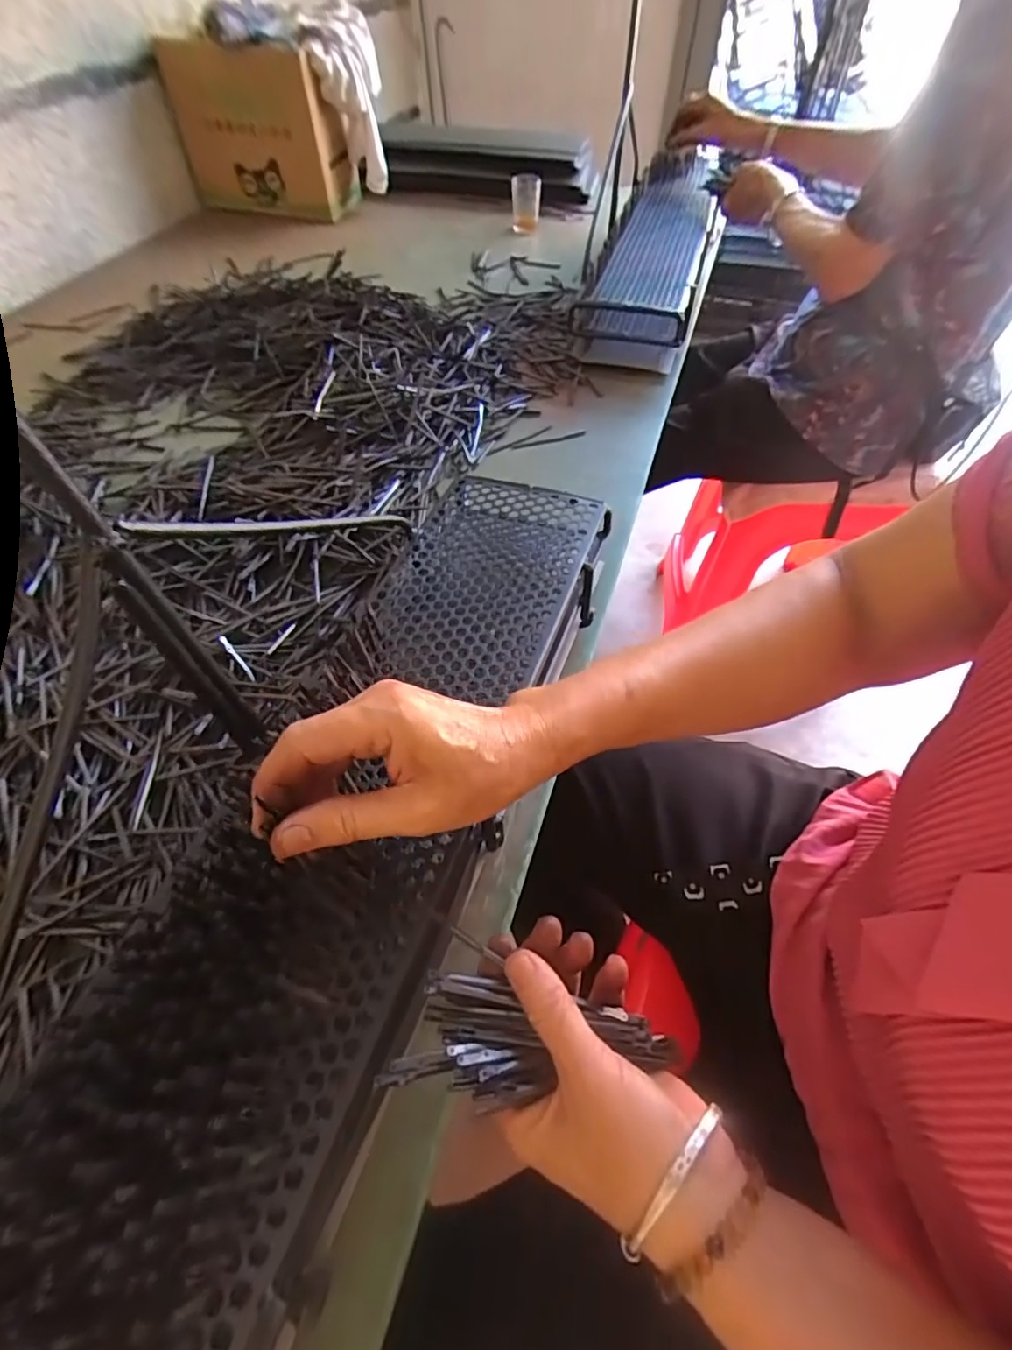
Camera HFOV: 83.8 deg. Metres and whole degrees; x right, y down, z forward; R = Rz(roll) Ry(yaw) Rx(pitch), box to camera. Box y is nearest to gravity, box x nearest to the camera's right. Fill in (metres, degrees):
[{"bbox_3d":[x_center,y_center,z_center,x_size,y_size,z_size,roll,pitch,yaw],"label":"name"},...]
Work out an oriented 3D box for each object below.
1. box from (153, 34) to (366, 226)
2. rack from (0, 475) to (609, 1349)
[{"bbox_3d":[-0.472,-1.066,1.108,0.318,0.245,0.143,17,56,13],"label":"box"},{"bbox_3d":[-0.076,0.076,0.343,0.140,0.086,0.581,15,53,12],"label":"rack"}]

